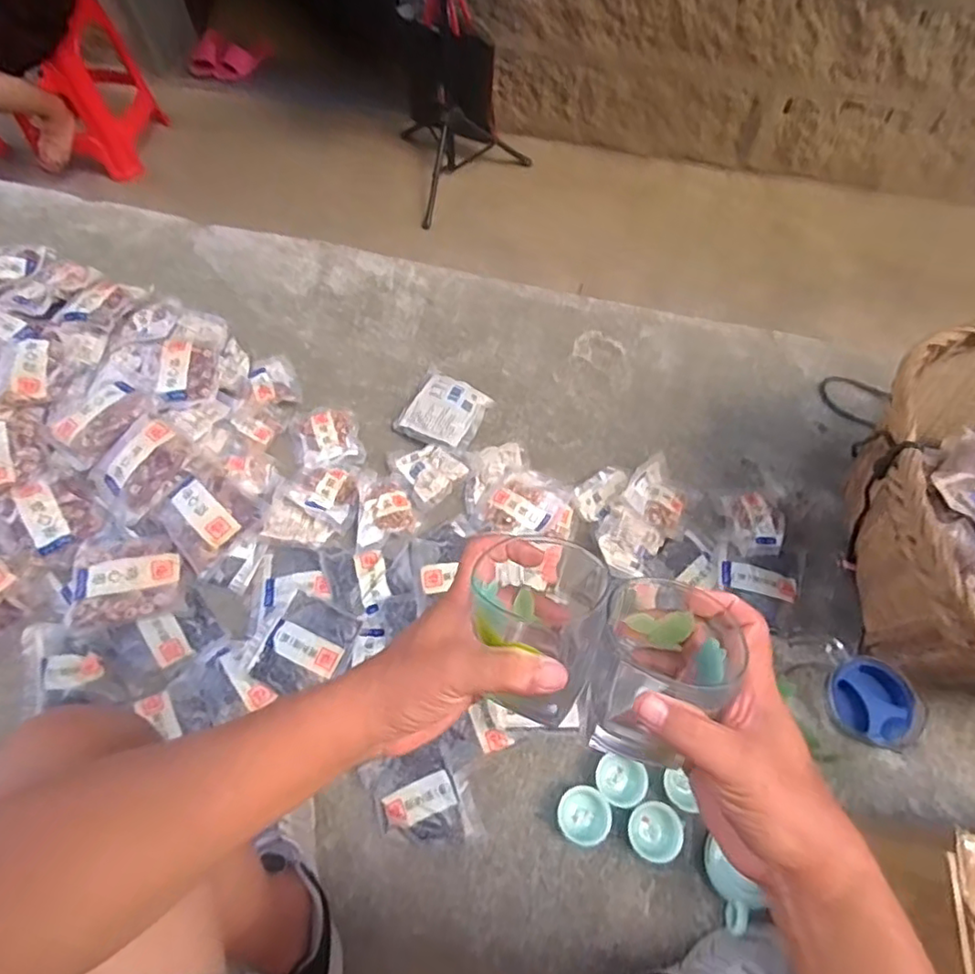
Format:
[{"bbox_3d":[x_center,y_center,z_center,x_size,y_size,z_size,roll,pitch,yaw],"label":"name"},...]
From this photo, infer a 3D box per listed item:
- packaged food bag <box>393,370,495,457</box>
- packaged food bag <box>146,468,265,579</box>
[{"bbox_3d":[-0.070,-0.126,1.055,0.129,0.025,0.137,24,66,12],"label":"packaged food bag"},{"bbox_3d":[-0.435,0.041,0.942,0.145,0.031,0.120,39,70,18],"label":"packaged food bag"}]

